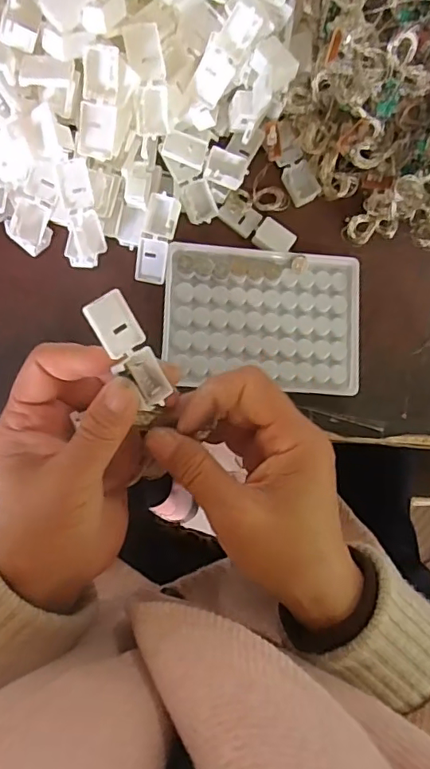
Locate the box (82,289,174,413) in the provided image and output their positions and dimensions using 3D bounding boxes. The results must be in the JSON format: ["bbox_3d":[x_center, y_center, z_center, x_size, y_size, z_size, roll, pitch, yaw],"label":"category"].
[{"bbox_3d":[-0.039,-0.015,0.247,0.020,0.011,0.055,-31,107,-7],"label":"box"}]

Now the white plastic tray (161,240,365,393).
[{"bbox_3d":[0.032,-0.043,0.353,0.127,0.013,0.091,3,84,-6],"label":"white plastic tray"}]

